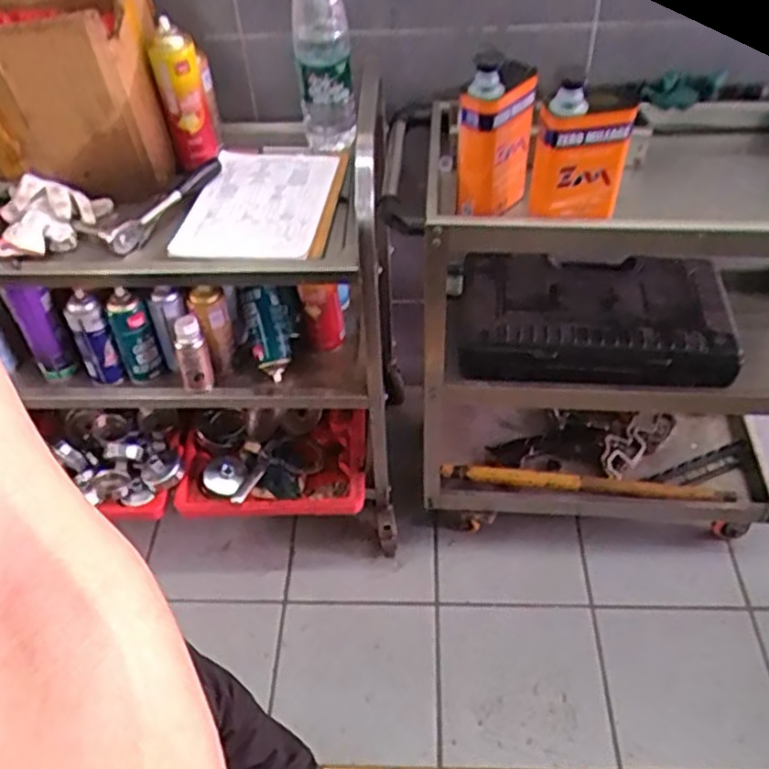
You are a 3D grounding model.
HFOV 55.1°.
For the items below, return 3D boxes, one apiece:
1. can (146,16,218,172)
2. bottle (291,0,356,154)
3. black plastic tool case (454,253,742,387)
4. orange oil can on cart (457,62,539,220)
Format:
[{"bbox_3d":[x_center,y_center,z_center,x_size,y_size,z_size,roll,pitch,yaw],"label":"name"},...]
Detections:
[{"bbox_3d":[-0.322,-0.457,1.181,0.081,0.214,0.064,-15,48,-11],"label":"can"},{"bbox_3d":[-0.103,-0.541,1.210,0.093,0.326,0.078,-8,45,-5],"label":"bottle"},{"bbox_3d":[0.360,-0.128,1.313,0.461,0.128,0.310,1,47,4],"label":"black plastic tool case"},{"bbox_3d":[0.150,-0.341,1.019,0.068,0.209,0.131,31,54,29],"label":"orange oil can on cart"}]

